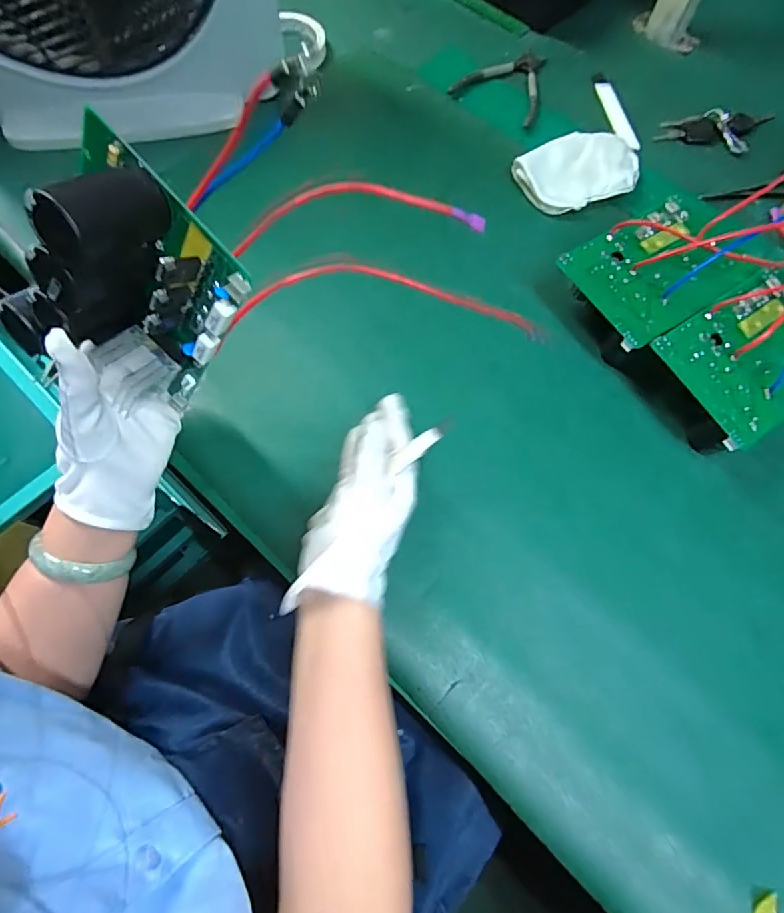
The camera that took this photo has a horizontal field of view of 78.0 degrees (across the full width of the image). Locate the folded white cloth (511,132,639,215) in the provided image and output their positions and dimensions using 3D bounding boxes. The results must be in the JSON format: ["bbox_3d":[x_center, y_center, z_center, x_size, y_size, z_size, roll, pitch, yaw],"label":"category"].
[{"bbox_3d":[0.204,-0.313,0.532,0.130,0.026,0.081,-21,71,-10],"label":"folded white cloth"}]

